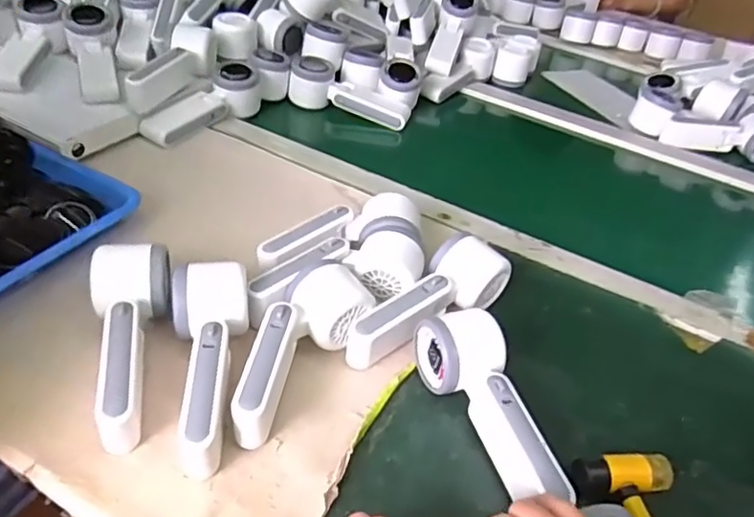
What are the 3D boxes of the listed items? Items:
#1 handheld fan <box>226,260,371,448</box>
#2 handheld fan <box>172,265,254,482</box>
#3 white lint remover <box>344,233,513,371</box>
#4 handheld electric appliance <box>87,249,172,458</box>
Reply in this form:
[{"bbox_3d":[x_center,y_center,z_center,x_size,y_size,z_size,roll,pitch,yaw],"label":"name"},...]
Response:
[{"bbox_3d":[-0.056,0.069,0.446,0.066,0.046,0.154,16,39,9],"label":"handheld fan"},{"bbox_3d":[-0.113,0.074,0.421,0.054,0.052,0.151,-4,40,-16],"label":"handheld fan"},{"bbox_3d":[0.047,0.043,0.497,0.064,0.056,0.158,31,43,25],"label":"white lint remover"},{"bbox_3d":[-0.176,0.059,0.433,0.055,0.055,0.165,-5,40,-17],"label":"handheld electric appliance"}]

